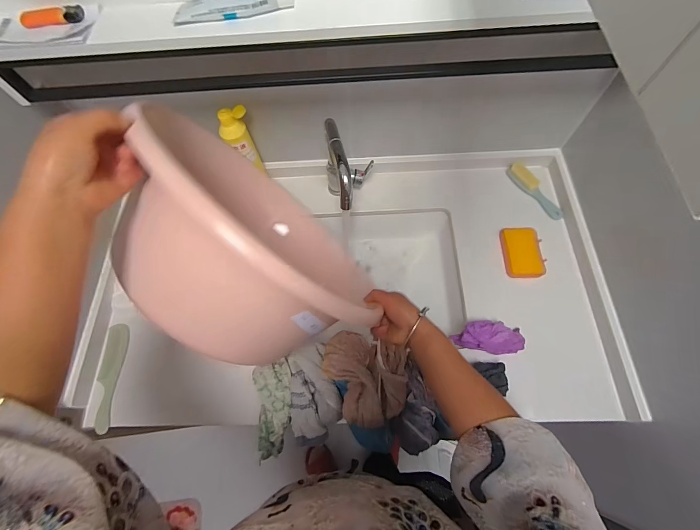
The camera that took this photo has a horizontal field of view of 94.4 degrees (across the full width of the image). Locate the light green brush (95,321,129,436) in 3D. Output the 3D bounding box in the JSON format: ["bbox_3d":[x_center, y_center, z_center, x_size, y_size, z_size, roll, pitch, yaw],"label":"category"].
[{"bbox_3d":[-0.490,0.223,0.657,0.049,0.019,0.207,-6,67,0],"label":"light green brush"}]

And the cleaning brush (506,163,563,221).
[{"bbox_3d":[0.439,-0.178,0.767,0.028,0.030,0.171,-28,69,-9],"label":"cleaning brush"}]

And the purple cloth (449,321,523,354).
[{"bbox_3d":[0.266,0.137,0.628,0.119,0.072,0.060,11,68,7],"label":"purple cloth"}]

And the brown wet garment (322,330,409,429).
[{"bbox_3d":[0.020,0.194,0.563,0.159,0.067,0.139,21,70,11],"label":"brown wet garment"}]

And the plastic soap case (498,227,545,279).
[{"bbox_3d":[0.374,-0.029,0.701,0.072,0.021,0.111,-4,67,1],"label":"plastic soap case"}]

